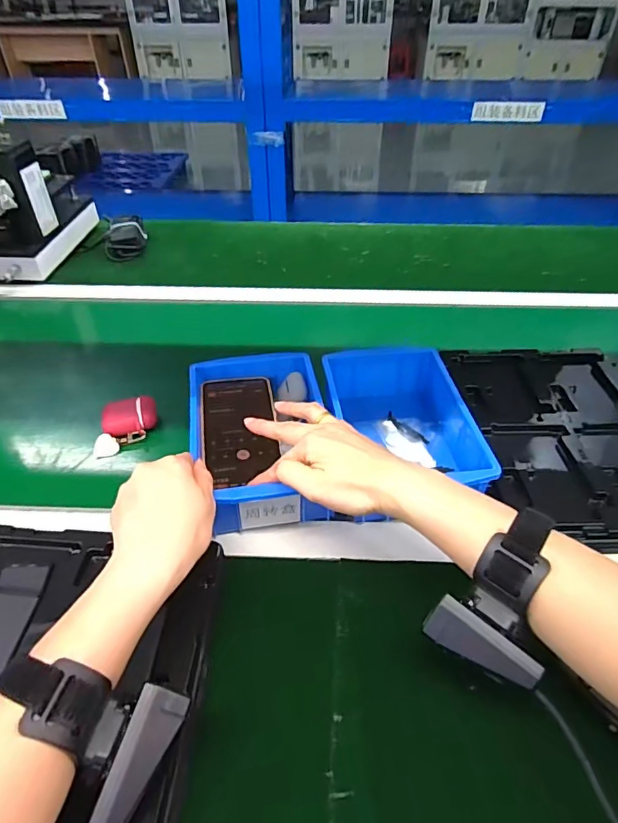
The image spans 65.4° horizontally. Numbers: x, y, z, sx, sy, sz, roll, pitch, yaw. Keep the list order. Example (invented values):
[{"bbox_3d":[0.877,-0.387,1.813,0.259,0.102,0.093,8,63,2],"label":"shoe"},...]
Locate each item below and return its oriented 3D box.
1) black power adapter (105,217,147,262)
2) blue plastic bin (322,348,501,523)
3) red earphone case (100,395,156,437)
[{"bbox_3d":[-0.342,-0.327,0.902,0.070,0.043,0.127,-7,42,-8],"label":"black power adapter"},{"bbox_3d":[0.091,0.011,0.514,0.128,0.065,0.210,-5,42,-5],"label":"blue plastic bin"},{"bbox_3d":[-0.200,0.008,0.540,0.057,0.023,0.043,-12,43,-13],"label":"red earphone case"}]

